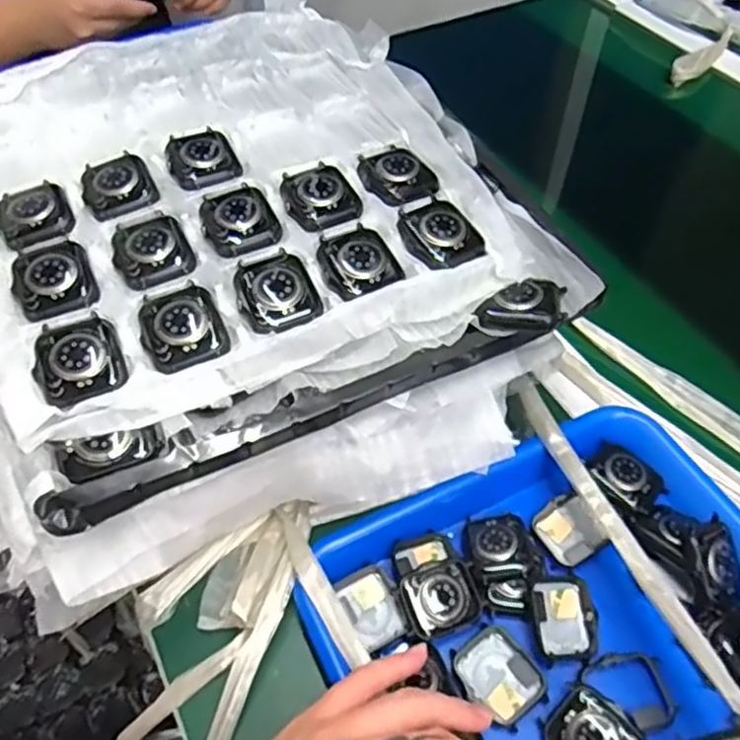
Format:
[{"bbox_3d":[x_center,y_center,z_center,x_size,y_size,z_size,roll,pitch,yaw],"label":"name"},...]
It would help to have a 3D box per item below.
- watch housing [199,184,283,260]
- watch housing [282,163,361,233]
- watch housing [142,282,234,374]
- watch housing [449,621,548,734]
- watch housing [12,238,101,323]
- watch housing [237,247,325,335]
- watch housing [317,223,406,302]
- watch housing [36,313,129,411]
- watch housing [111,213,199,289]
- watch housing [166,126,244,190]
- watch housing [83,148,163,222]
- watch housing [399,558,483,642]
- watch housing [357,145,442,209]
[{"bbox_3d":[-0.070,-0.081,0.372,0.037,0.007,0.051,-23,55,-14],"label":"watch housing"},{"bbox_3d":[-0.028,-0.096,0.384,0.037,0.008,0.044,-27,56,-17],"label":"watch housing"},{"bbox_3d":[-0.090,-0.022,0.335,0.037,0.009,0.048,-20,54,-12],"label":"watch housing"},{"bbox_3d":[0.068,0.163,0.369,0.039,0.006,0.046,-33,58,-21],"label":"watch housing"},{"bbox_3d":[-0.160,-0.046,0.349,0.038,0.009,0.049,-24,55,-15],"label":"watch housing"},{"bbox_3d":[-0.047,-0.039,0.349,0.038,0.010,0.043,-21,54,-13],"label":"watch housing"},{"bbox_3d":[-0.006,-0.056,0.361,0.038,0.006,0.044,-21,54,-13],"label":"watch housing"},{"bbox_3d":[-0.136,-0.005,0.324,0.037,0.012,0.047,-26,56,-17],"label":"watch housing"},{"bbox_3d":[-0.114,-0.063,0.361,0.037,0.008,0.047,-24,55,-15],"label":"watch housing"},{"bbox_3d":[-0.097,-0.123,0.401,0.038,0.008,0.046,-21,54,-13],"label":"watch housing"},{"bbox_3d":[-0.141,-0.103,0.390,0.037,0.007,0.047,-24,55,-15],"label":"watch housing"},{"bbox_3d":[0.039,0.126,0.385,0.041,0.015,0.035,-20,54,-12],"label":"watch housing"},{"bbox_3d":[0.015,-0.114,0.403,0.039,0.010,0.046,-26,56,-17],"label":"watch housing"}]

